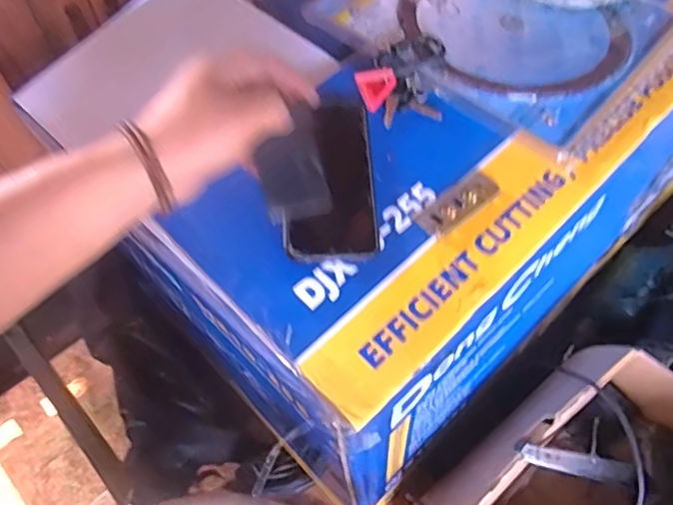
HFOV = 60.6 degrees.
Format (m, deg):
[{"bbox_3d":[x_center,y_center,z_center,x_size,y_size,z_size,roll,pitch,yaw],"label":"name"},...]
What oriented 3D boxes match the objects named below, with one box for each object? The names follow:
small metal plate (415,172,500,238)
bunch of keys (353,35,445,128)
[{"bbox_3d":[0.106,-0.043,0.491,0.081,0.010,0.030,-36,62,-19],"label":"small metal plate"},{"bbox_3d":[0.062,-0.170,0.553,0.077,0.033,0.102,5,58,6],"label":"bunch of keys"}]

